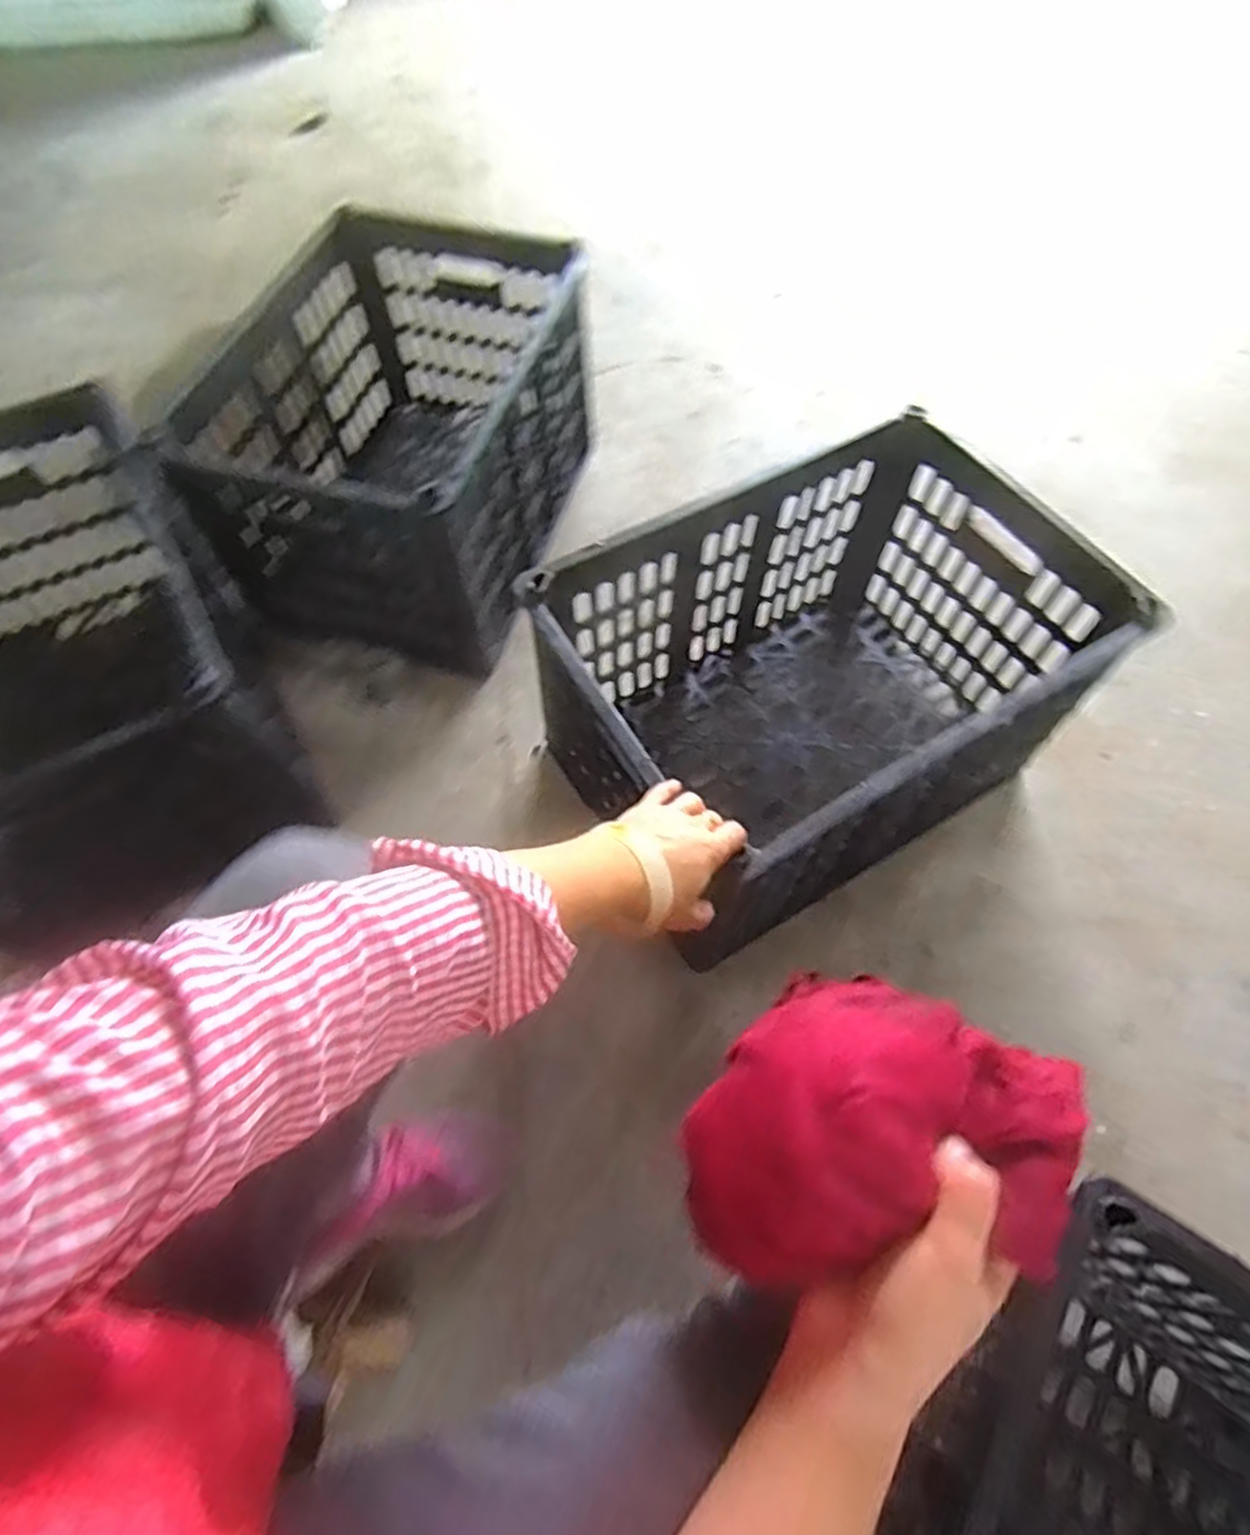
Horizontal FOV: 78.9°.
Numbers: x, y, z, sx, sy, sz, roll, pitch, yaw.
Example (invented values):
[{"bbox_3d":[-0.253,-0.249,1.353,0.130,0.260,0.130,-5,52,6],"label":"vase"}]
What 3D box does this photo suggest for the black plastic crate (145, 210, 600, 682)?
[{"bbox_3d":[-0.271,-0.432,0.999,0.348,0.296,0.513,14,63,7],"label":"black plastic crate"}]

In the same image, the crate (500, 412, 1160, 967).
[{"bbox_3d":[0.189,-0.084,0.789,0.477,0.274,0.337,-27,65,-14],"label":"crate"}]

